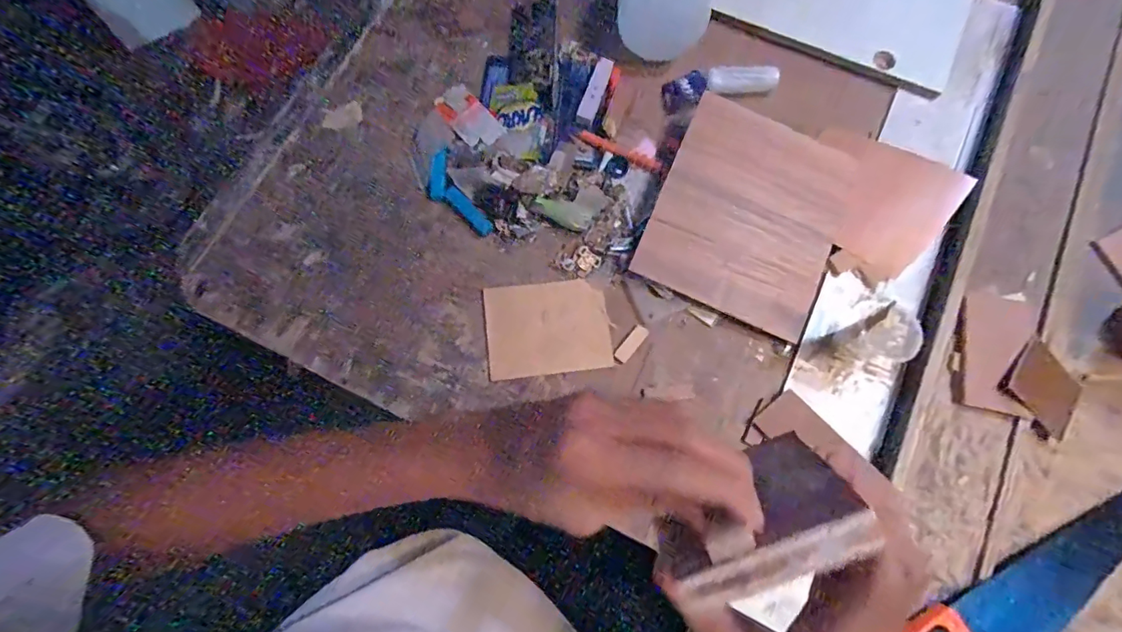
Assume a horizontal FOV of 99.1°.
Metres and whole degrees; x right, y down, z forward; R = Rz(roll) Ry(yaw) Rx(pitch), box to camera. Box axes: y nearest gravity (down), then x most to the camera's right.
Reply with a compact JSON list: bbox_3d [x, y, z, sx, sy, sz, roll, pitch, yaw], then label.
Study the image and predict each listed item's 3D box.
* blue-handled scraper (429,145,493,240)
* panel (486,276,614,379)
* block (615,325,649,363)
[{"bbox_3d":[-0.154,-0.170,0.689,0.055,0.016,0.140,-29,77,-8],"label":"blue-handled scraper"},{"bbox_3d":[-0.019,0.016,0.657,0.166,0.011,0.125,-7,75,-2],"label":"panel"},{"bbox_3d":[0.097,0.038,0.656,0.020,0.004,0.056,39,78,9],"label":"block"}]

